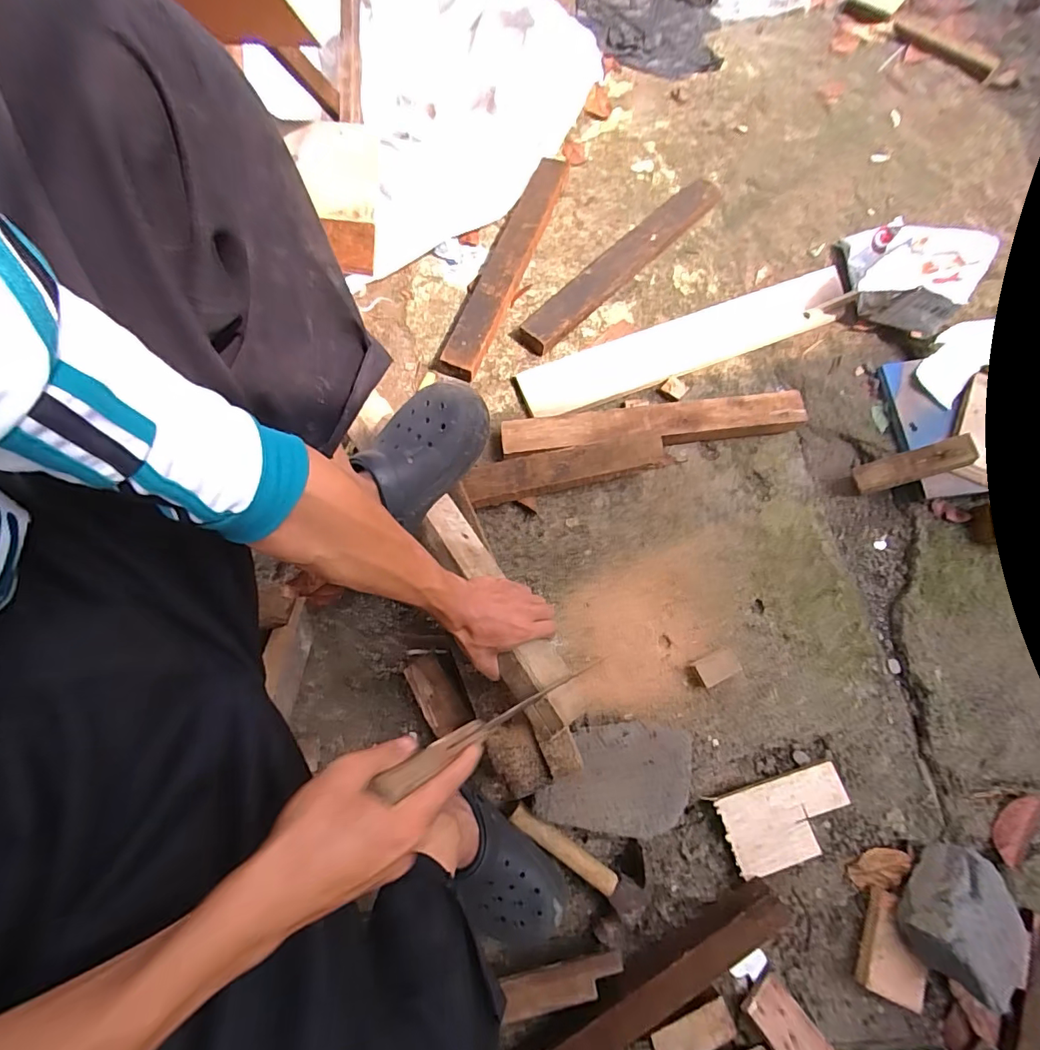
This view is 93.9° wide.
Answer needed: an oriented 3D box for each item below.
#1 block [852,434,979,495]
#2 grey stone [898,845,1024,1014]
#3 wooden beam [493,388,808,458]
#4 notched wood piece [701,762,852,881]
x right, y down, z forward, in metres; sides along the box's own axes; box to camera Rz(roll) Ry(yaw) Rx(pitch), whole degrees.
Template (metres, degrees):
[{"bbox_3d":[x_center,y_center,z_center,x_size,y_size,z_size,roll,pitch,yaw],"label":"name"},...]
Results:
[{"bbox_3d":[0.625,-0.094,0.775,0.152,0.028,0.049,-20,71,31],"label":"block"},{"bbox_3d":[0.543,0.476,0.597,0.089,0.088,0.145,43,79,11],"label":"grey stone"},{"bbox_3d":[0.217,-0.164,0.809,0.498,0.051,0.072,-7,74,-4],"label":"wooden beam"},{"bbox_3d":[0.367,0.402,0.666,0.178,0.017,0.101,-15,75,-4],"label":"notched wood piece"}]

